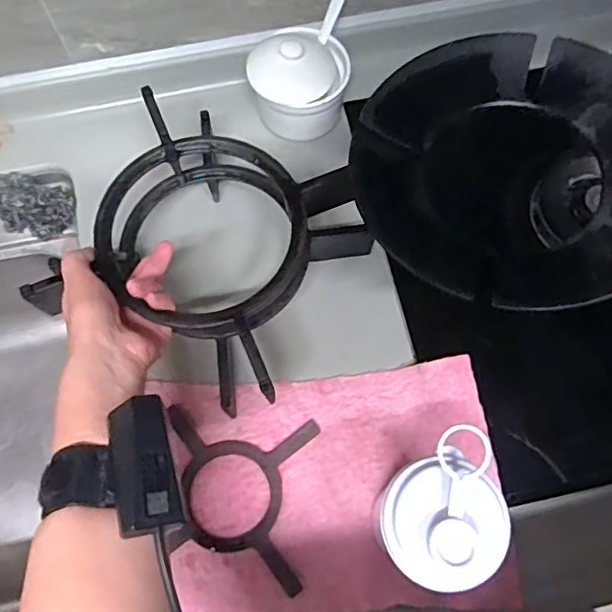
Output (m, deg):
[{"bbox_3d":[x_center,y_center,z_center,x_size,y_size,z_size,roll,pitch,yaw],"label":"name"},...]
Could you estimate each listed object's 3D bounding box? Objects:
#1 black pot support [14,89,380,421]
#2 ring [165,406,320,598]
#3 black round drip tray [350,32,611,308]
[{"bbox_3d":[-0.084,-0.040,0.487,0.199,0.081,0.190,24,72,8],"label":"black pot support"},{"bbox_3d":[-0.060,0.157,0.479,0.124,0.013,0.133,5,70,2],"label":"ring"},{"bbox_3d":[0.141,-0.102,0.390,0.208,0.036,0.194,0,70,0],"label":"black round drip tray"}]

